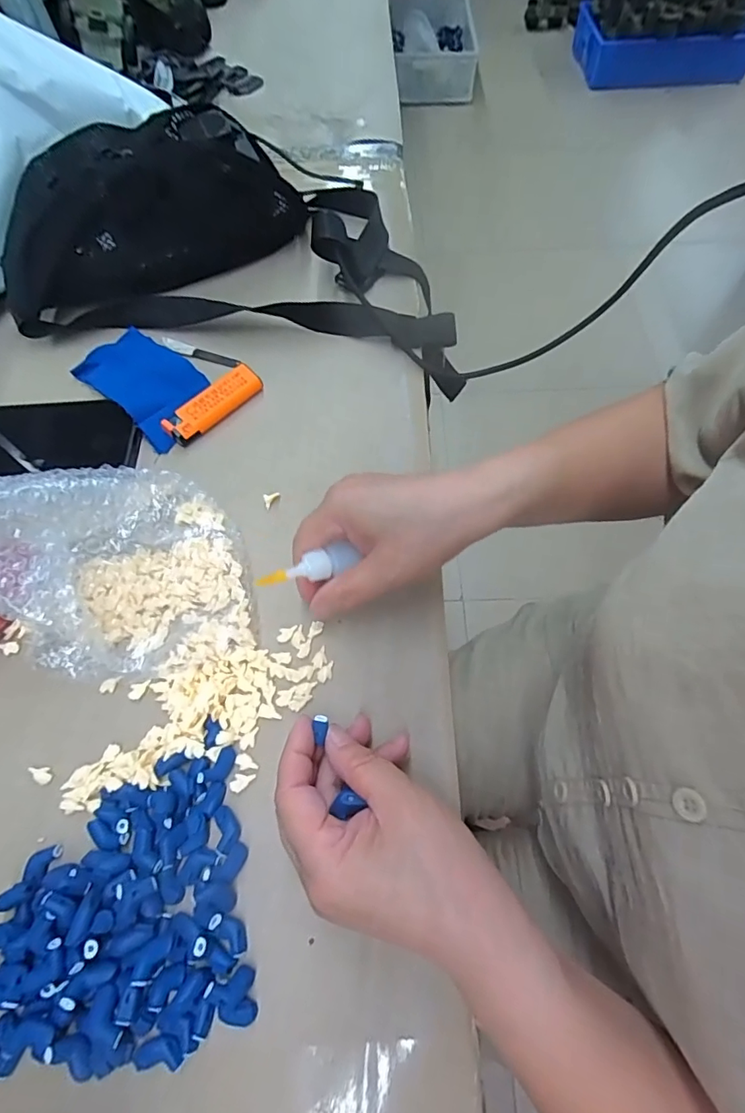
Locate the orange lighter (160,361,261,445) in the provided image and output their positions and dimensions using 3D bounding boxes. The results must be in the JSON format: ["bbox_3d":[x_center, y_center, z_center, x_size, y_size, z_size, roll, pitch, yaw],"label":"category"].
[{"bbox_3d":[-0.122,-0.117,0.378,0.028,0.007,0.080,46,70,-9],"label":"orange lighter"}]

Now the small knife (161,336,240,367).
[{"bbox_3d":[-0.145,-0.170,0.414,0.072,0.004,0.010,21,66,10],"label":"small knife"}]

